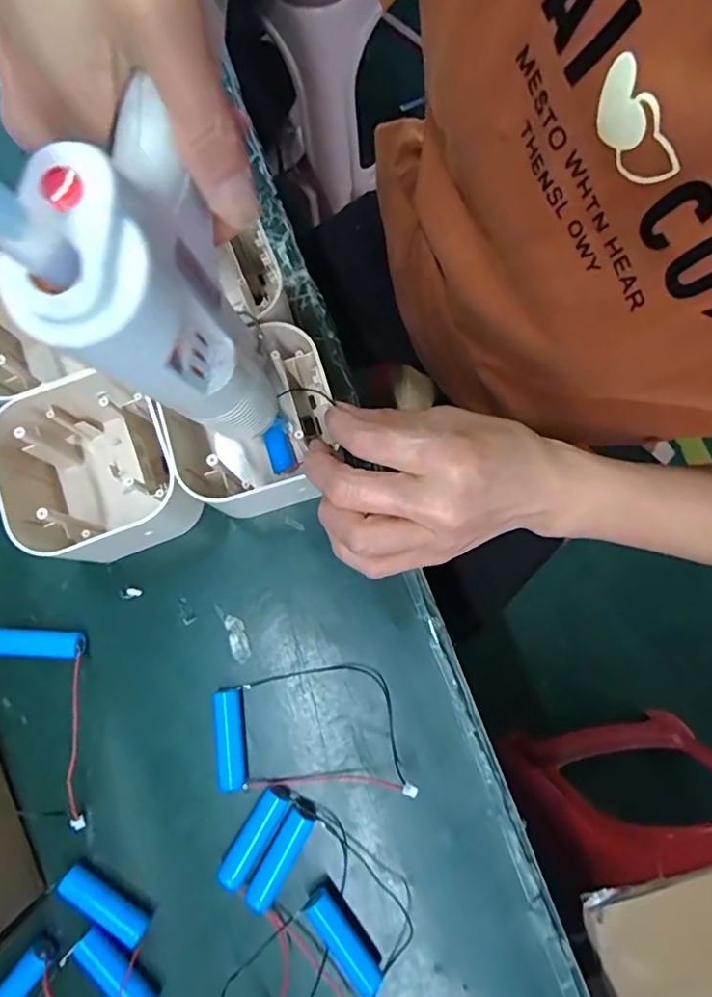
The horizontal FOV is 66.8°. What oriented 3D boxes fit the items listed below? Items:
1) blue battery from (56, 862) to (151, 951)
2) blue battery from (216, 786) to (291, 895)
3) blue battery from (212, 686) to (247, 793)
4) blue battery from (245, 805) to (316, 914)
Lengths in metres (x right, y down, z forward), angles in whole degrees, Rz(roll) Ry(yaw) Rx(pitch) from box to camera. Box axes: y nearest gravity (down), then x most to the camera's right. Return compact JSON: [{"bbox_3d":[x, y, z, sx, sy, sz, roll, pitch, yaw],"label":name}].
[{"bbox_3d":[-0.131,0.212,0.283,0.050,0.017,0.013,35,78,8],"label":"blue battery"},{"bbox_3d":[-0.054,0.180,0.289,0.014,0.013,0.054,30,78,7],"label":"blue battery"},{"bbox_3d":[-0.069,0.132,0.298,0.016,0.014,0.051,-5,76,-2],"label":"blue battery"},{"bbox_3d":[-0.040,0.190,0.287,0.014,0.013,0.053,30,78,6],"label":"blue battery"}]

